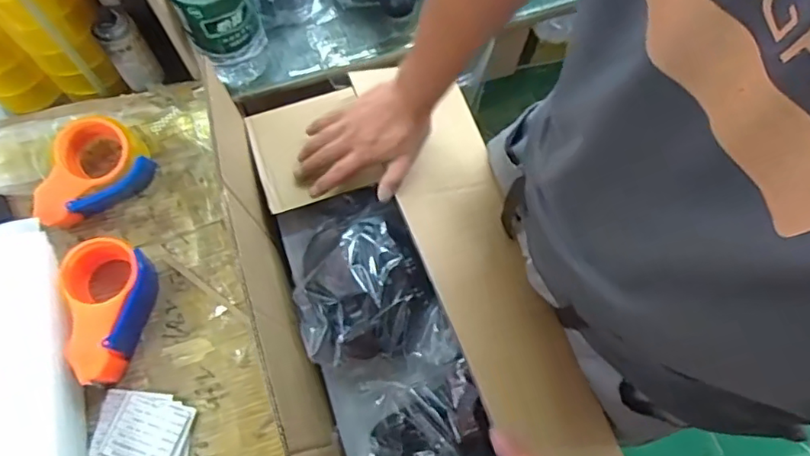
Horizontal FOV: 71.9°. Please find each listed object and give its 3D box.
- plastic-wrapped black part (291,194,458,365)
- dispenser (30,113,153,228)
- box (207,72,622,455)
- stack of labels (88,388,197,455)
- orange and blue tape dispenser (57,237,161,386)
[{"bbox_3d":[-0.050,0.076,0.690,0.160,0.090,0.215,-17,72,-8],"label":"plastic-wrapped black part"},{"bbox_3d":[-0.374,-0.069,0.666,0.128,0.067,0.101,-32,74,-12],"label":"dispenser"},{"bbox_3d":[0.021,0.165,0.648,0.328,0.213,0.764,-14,68,-7],"label":"box"},{"bbox_3d":[-0.280,0.229,0.589,0.102,0.011,0.109,1,70,-2],"label":"stack of labels"},{"bbox_3d":[-0.318,0.084,0.612,0.084,0.061,0.156,-19,72,-9],"label":"orange and blue tape dispenser"}]

